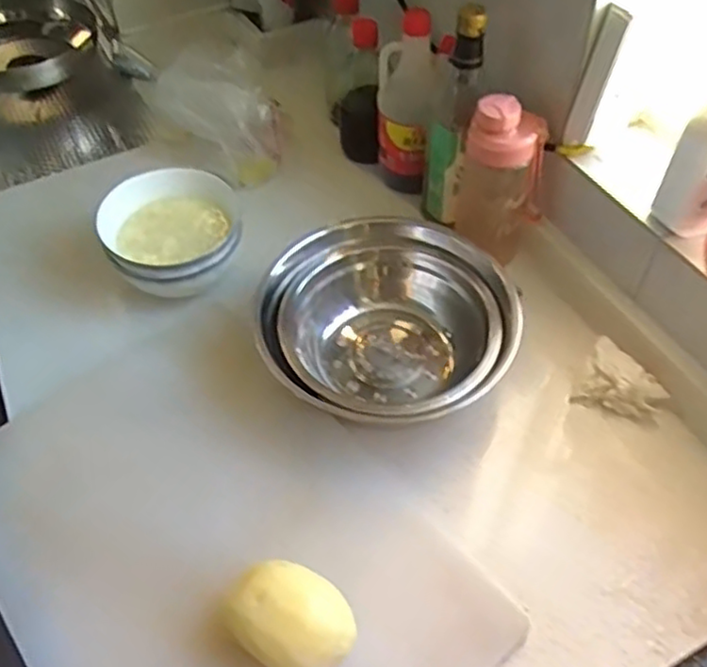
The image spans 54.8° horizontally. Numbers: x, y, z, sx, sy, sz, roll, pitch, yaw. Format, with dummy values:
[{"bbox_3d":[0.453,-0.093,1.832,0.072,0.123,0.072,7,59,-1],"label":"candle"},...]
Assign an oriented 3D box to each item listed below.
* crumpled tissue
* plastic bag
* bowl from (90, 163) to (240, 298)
[{"bbox_3d":[0.264,0.051,0.665,0.077,0.031,0.062,26,57,22],"label":"crumpled tissue"},{"bbox_3d":[-0.162,-0.282,0.880,0.167,0.119,0.117,36,61,27],"label":"plastic bag"},{"bbox_3d":[-0.193,-0.105,0.740,0.143,0.072,0.143,-1,51,2],"label":"bowl"}]

